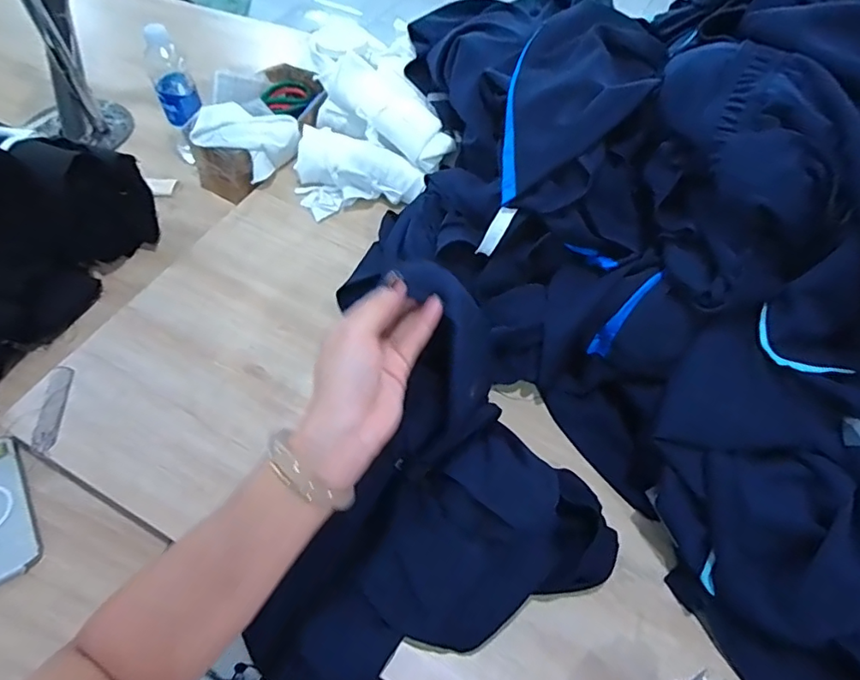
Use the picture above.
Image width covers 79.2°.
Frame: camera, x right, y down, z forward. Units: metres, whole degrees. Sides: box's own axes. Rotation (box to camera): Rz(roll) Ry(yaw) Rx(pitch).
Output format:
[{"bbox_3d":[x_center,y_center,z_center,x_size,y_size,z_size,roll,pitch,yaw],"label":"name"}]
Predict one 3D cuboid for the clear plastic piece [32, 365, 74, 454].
[{"bbox_3d":[-0.422,0.076,0.583,0.024,0.006,0.102,-1,55,-13],"label":"clear plastic piece"}]

